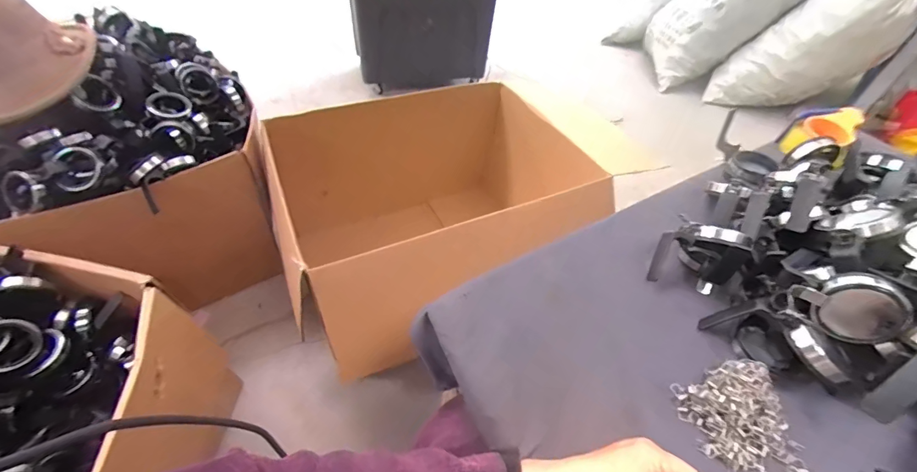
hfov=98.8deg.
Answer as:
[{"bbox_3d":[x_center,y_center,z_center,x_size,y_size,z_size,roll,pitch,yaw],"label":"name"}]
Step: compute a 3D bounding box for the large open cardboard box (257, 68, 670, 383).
[{"bbox_3d":[-0.047,-0.058,1.018,0.722,0.433,0.487,-22,55,-24],"label":"large open cardboard box"}]

